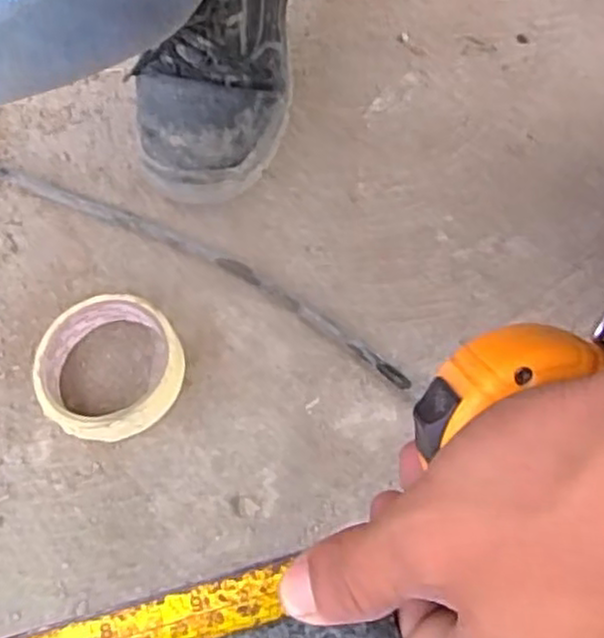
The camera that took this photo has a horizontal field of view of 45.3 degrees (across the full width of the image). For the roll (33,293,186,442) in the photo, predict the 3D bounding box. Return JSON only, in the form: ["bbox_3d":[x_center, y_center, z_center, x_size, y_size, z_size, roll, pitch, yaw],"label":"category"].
[{"bbox_3d":[-0.121,0.030,0.458,0.088,0.031,0.089,-1,66,3],"label":"roll"}]

